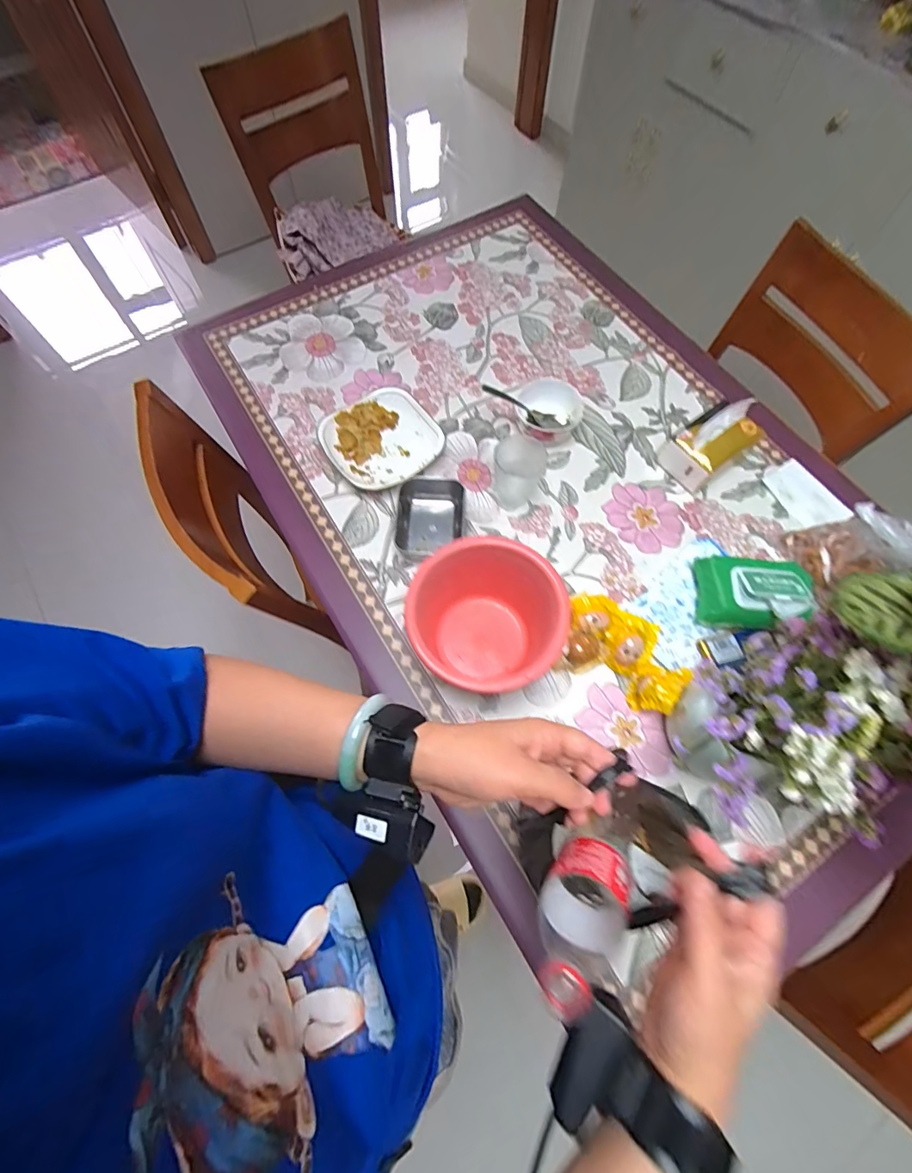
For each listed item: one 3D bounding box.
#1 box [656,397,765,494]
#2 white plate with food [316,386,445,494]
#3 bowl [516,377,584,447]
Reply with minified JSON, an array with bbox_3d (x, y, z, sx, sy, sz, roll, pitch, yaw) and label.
[{"bbox_3d":[0.413,-0.233,0.779,0.134,0.096,0.087,-31,71,-12],"label":"box"},{"bbox_3d":[-0.117,-0.248,0.810,0.182,0.040,0.171,-34,71,-13],"label":"white plate with food"},{"bbox_3d":[0.158,-0.293,0.827,0.105,0.050,0.119,9,68,4],"label":"bowl"}]

